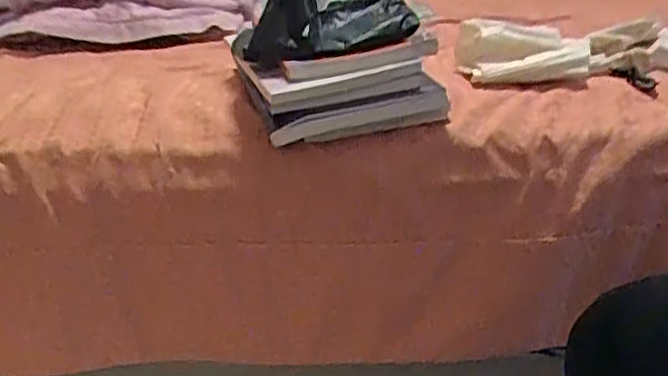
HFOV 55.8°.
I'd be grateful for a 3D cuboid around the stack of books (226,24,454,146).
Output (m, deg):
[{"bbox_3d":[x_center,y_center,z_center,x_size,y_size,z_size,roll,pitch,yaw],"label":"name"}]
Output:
[{"bbox_3d":[0.010,-0.104,0.607,0.181,0.071,0.121,-9,25,-14],"label":"stack of books"}]

